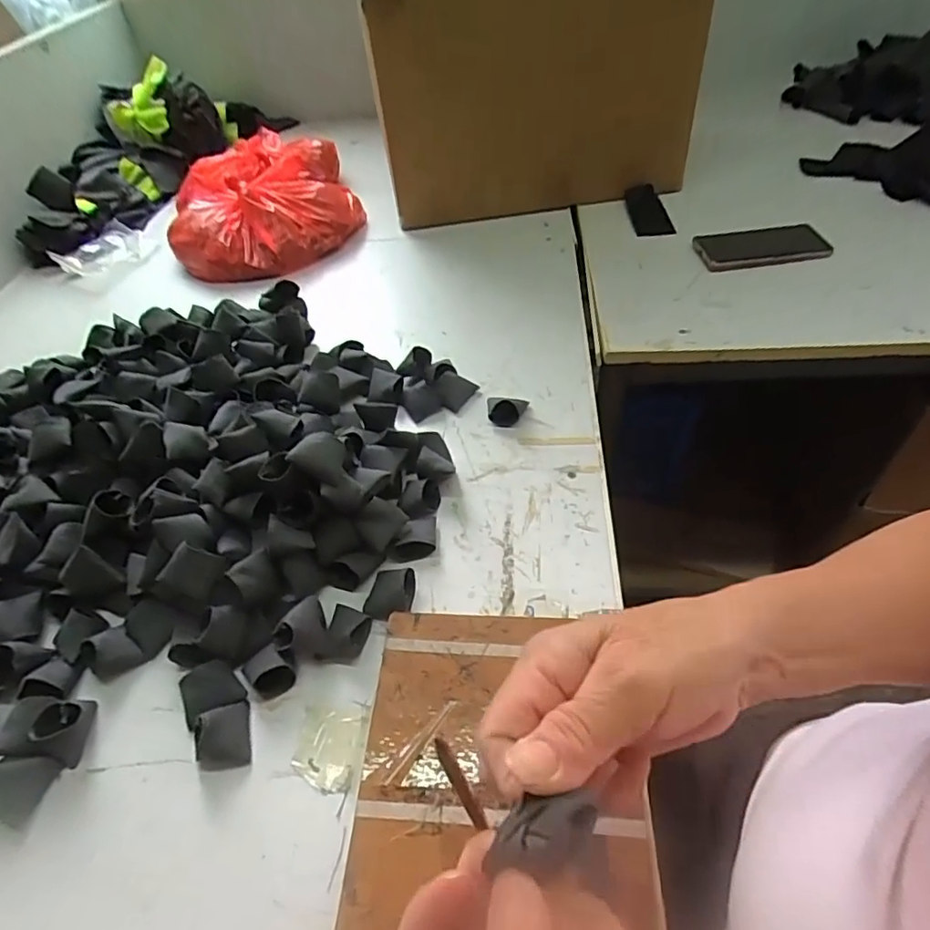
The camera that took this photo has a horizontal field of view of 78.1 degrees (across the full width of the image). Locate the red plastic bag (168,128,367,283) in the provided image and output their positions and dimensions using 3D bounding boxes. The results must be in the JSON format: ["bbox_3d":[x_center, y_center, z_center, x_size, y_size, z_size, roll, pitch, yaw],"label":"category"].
[{"bbox_3d":[-0.318,-0.418,0.902,0.281,0.088,0.327,-15,49,-7],"label":"red plastic bag"}]

